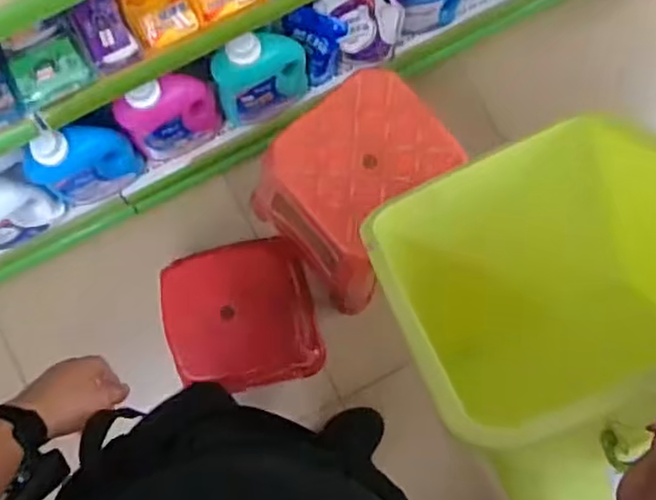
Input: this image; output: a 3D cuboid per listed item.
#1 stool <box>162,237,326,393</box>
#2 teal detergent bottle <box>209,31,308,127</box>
[{"bbox_3d":[-0.172,0.147,1.473,0.285,0.256,0.282,-13,83,-2],"label":"stool"},{"bbox_3d":[-0.128,-0.342,1.354,0.183,0.302,0.084,-21,83,-3],"label":"teal detergent bottle"}]

